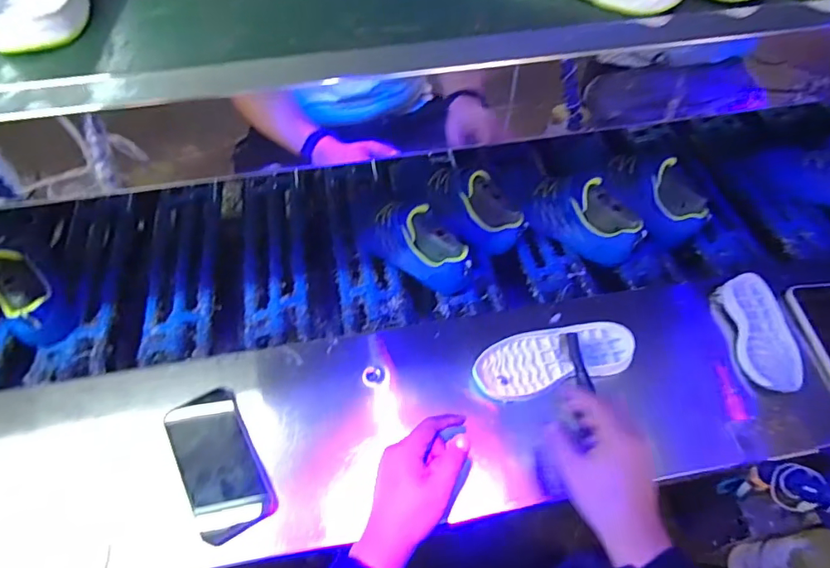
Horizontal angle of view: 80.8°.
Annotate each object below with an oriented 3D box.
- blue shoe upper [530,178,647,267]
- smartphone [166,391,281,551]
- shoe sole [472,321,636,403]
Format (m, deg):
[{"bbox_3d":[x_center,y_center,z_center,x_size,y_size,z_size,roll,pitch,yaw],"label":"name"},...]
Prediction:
[{"bbox_3d":[0.261,-0.109,0.734,0.168,0.098,0.092,29,61,20],"label":"blue shoe upper"},{"bbox_3d":[-0.217,0.195,0.541,0.079,0.015,0.158,-24,65,-17],"label":"smartphone"},{"bbox_3d":[0.170,0.088,0.603,0.199,0.020,0.082,-14,56,-8],"label":"shoe sole"}]

